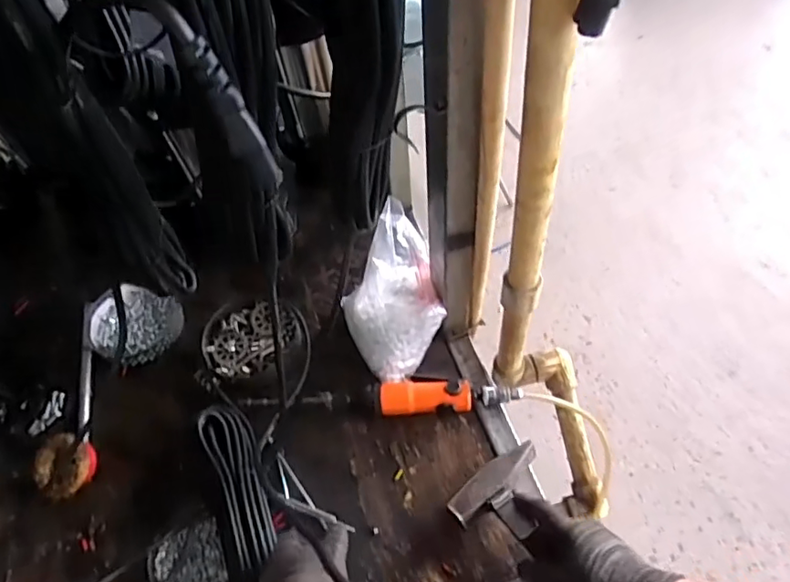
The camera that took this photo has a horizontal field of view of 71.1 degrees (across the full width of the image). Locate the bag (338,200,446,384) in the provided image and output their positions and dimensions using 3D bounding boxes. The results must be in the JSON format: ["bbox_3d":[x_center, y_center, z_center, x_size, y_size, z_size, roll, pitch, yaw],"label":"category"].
[{"bbox_3d":[0.000,0.013,0.738,0.152,0.176,0.135,-40,65,-18],"label":"bag"}]

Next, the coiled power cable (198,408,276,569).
[{"bbox_3d":[-0.184,0.221,0.646,0.054,0.025,0.190,-20,57,-8],"label":"coiled power cable"}]

